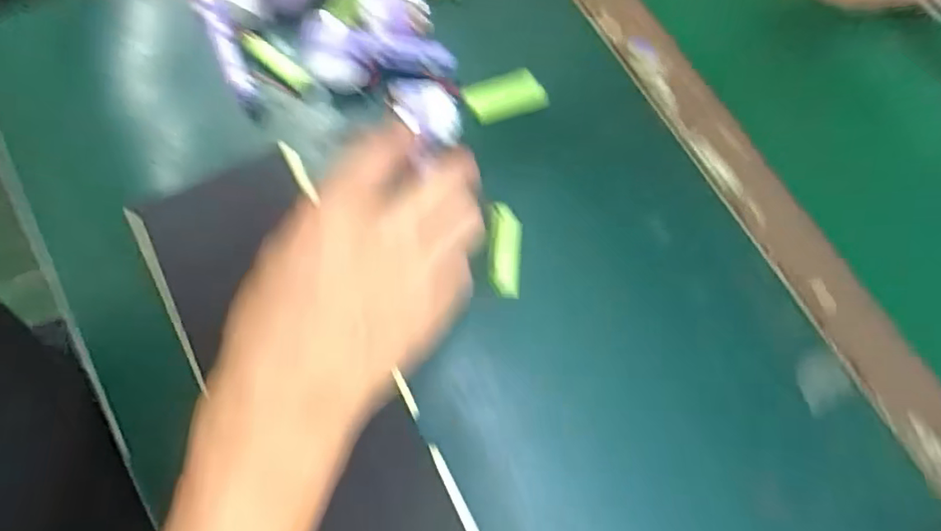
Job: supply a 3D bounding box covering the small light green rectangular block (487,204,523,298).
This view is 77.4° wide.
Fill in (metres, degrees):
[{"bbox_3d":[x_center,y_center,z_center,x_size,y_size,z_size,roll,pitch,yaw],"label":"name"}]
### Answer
[{"bbox_3d":[0.022,-0.009,0.365,0.022,0.013,0.057,-2,93,-3],"label":"small light green rectangular block"}]

